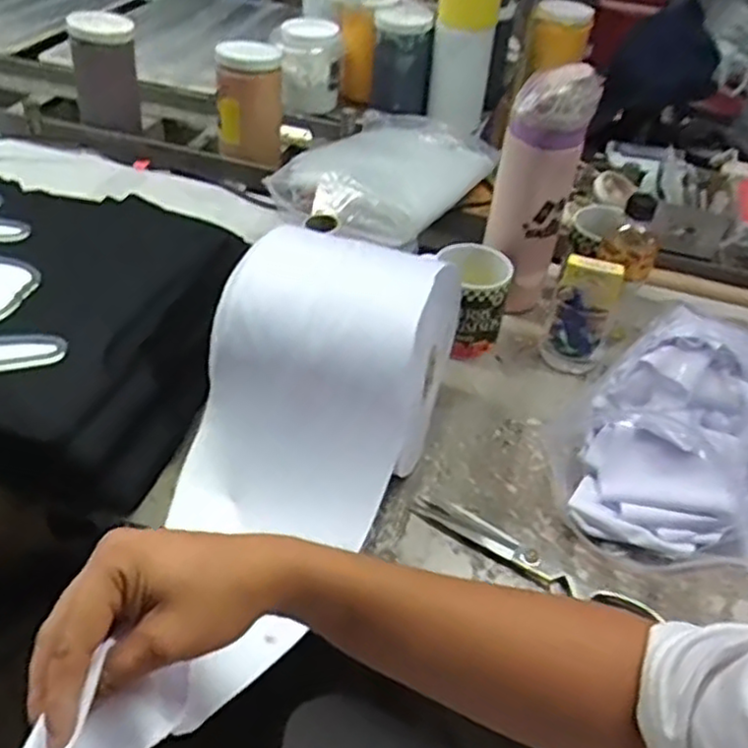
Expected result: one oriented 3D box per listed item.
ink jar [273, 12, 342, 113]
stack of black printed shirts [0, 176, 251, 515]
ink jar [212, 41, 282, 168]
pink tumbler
[{"bbox_3d":[-0.114,-0.511,1.246,0.103,0.145,0.099,3,42,-2],"label":"ink jar"},{"bbox_3d":[-0.464,-0.088,0.783,0.677,0.089,0.397,14,43,10],"label":"stack of black printed shirts"},{"bbox_3d":[-0.185,-0.394,1.089,0.095,0.163,0.083,-3,43,-8],"label":"ink jar"},{"bbox_3d":[0.171,-0.196,0.798,0.082,0.251,0.092,14,43,10],"label":"pink tumbler"}]

